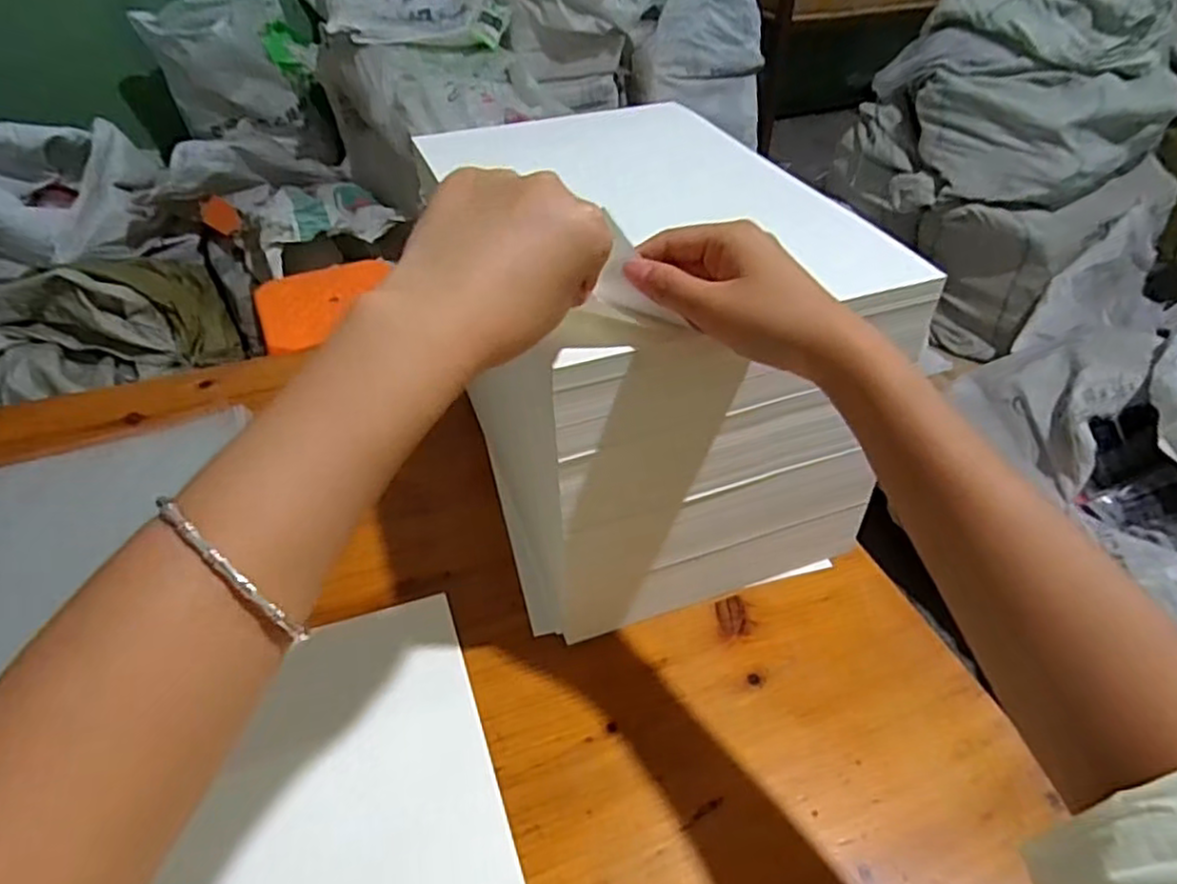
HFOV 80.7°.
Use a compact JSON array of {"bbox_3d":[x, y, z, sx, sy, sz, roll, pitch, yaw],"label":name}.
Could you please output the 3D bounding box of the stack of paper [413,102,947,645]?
[{"bbox_3d":[0.041,-0.087,0.594,0.270,0.304,0.352,-14,45,-16],"label":"stack of paper"}]

